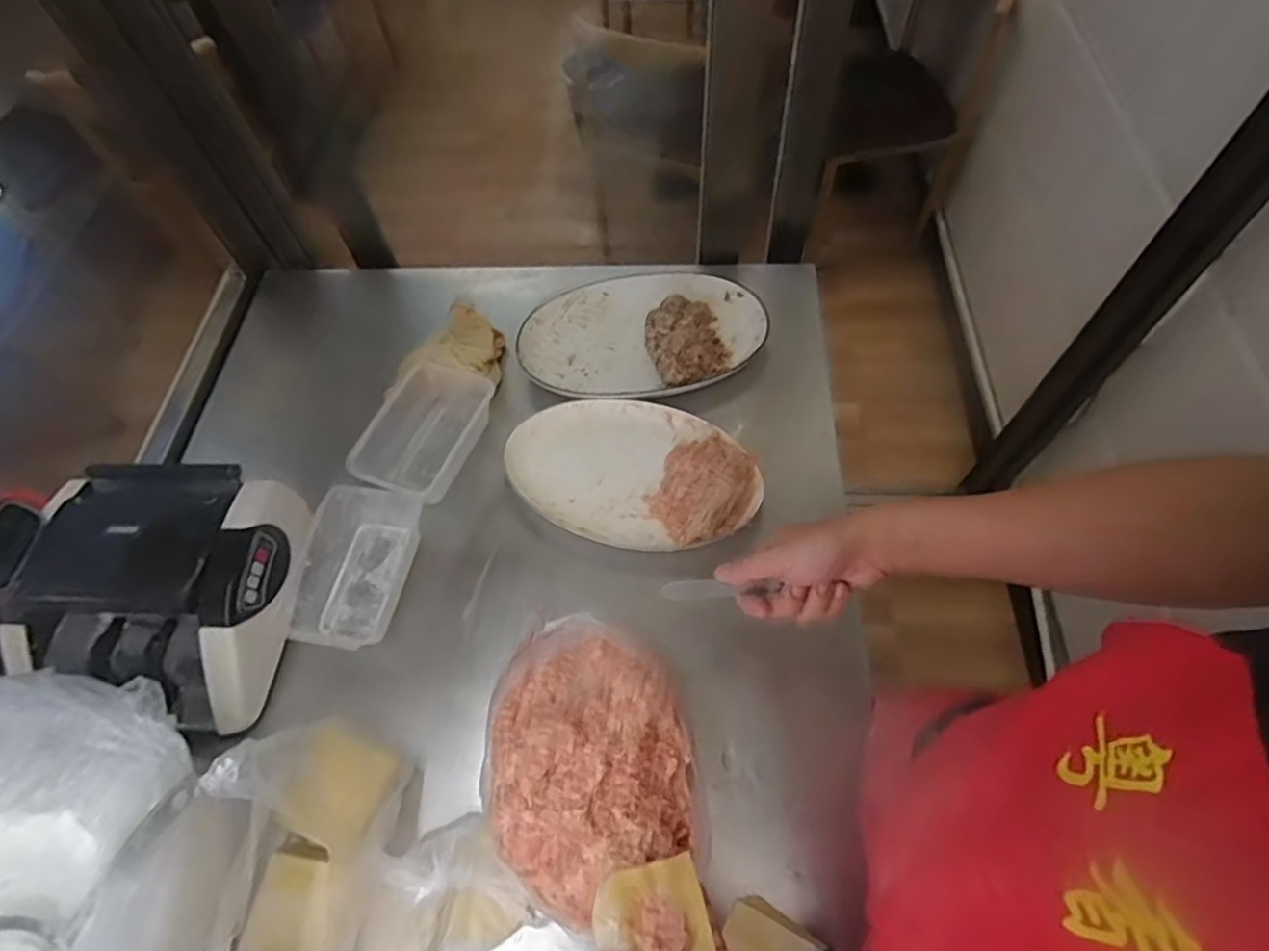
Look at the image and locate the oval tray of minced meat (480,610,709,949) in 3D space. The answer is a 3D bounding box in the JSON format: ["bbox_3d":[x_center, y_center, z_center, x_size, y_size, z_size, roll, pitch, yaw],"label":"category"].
[{"bbox_3d":[-0.037,0.248,0.577,0.176,0.093,0.249,-8,61,-2],"label":"oval tray of minced meat"}]

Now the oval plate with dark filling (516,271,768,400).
[{"bbox_3d":[0.011,-0.188,0.842,0.315,0.040,0.208,-1,61,2],"label":"oval plate with dark filling"}]

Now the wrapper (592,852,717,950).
[{"bbox_3d":[0.011,0.300,0.438,0.075,0.024,0.069,-13,61,-5],"label":"wrapper"}]

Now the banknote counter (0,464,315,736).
[{"bbox_3d":[-0.459,0.095,0.628,0.230,0.142,0.219,10,62,8],"label":"banknote counter"}]

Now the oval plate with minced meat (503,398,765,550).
[{"bbox_3d":[-0.003,-0.011,0.752,0.293,0.046,0.185,6,61,6],"label":"oval plate with minced meat"}]

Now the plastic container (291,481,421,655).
[{"bbox_3d":[-0.298,0.098,0.706,0.098,0.059,0.170,10,62,8],"label":"plastic container"}]

